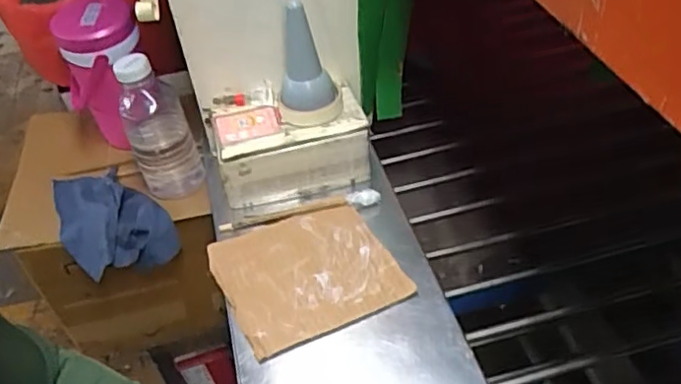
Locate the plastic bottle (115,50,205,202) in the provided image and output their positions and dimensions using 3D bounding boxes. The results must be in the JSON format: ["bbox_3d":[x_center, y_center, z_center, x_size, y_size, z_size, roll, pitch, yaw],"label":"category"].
[{"bbox_3d":[-0.265,-0.093,0.892,0.090,0.210,0.089,-18,46,-13],"label":"plastic bottle"}]

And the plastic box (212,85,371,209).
[{"bbox_3d":[-0.063,-0.062,0.808,0.191,0.083,0.108,-9,45,-4],"label":"plastic box"}]

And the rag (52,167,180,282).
[{"bbox_3d":[-0.353,0.038,0.922,0.135,0.049,0.243,-33,51,-25],"label":"rag"}]

